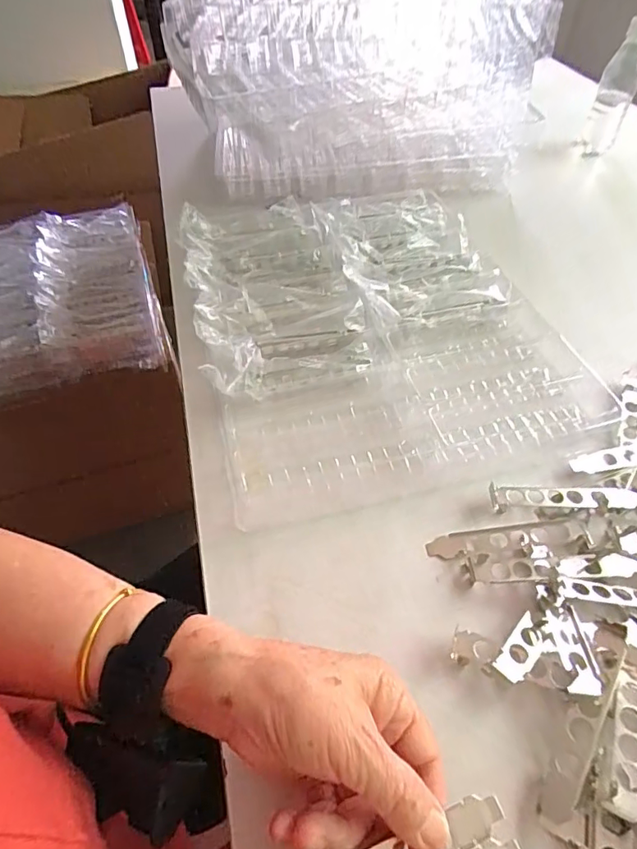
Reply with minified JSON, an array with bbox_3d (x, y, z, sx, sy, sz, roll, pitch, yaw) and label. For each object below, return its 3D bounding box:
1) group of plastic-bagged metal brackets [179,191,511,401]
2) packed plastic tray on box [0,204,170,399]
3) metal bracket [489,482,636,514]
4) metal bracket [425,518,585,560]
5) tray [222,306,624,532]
[{"bbox_3d":[0.022,-0.175,0.573,0.332,0.052,0.317,-13,51,-9],"label":"group of plastic-bagged metal brackets"},{"bbox_3d":[-0.482,-0.238,0.911,0.339,0.116,0.386,-16,52,-12],"label":"packed plastic tray on box"},{"bbox_3d":[0.198,0.058,0.399,0.119,0.010,0.021,-1,50,1],"label":"metal bracket"},{"bbox_3d":[0.143,0.087,0.384,0.120,0.006,0.019,-6,50,-3],"label":"metal bracket"},{"bbox_3d":[0.086,-0.023,0.464,0.348,0.021,0.165,-14,51,-9],"label":"tray"}]

